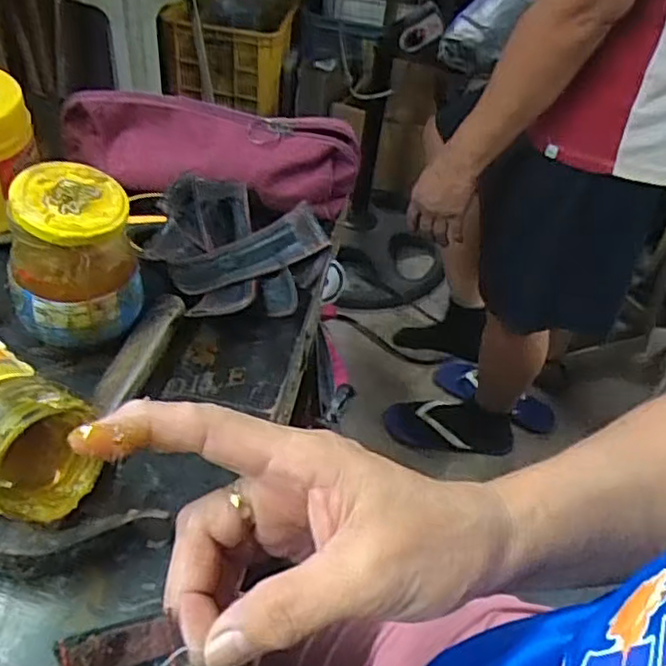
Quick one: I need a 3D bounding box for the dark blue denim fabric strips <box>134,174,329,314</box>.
[{"bbox_3d":[-0.068,-0.061,0.471,0.109,0.040,0.126,-12,46,-19],"label":"dark blue denim fabric strips"}]

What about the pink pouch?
[{"bbox_3d":[-0.100,-0.141,0.530,0.236,0.067,0.055,8,43,1],"label":"pink pouch"}]

